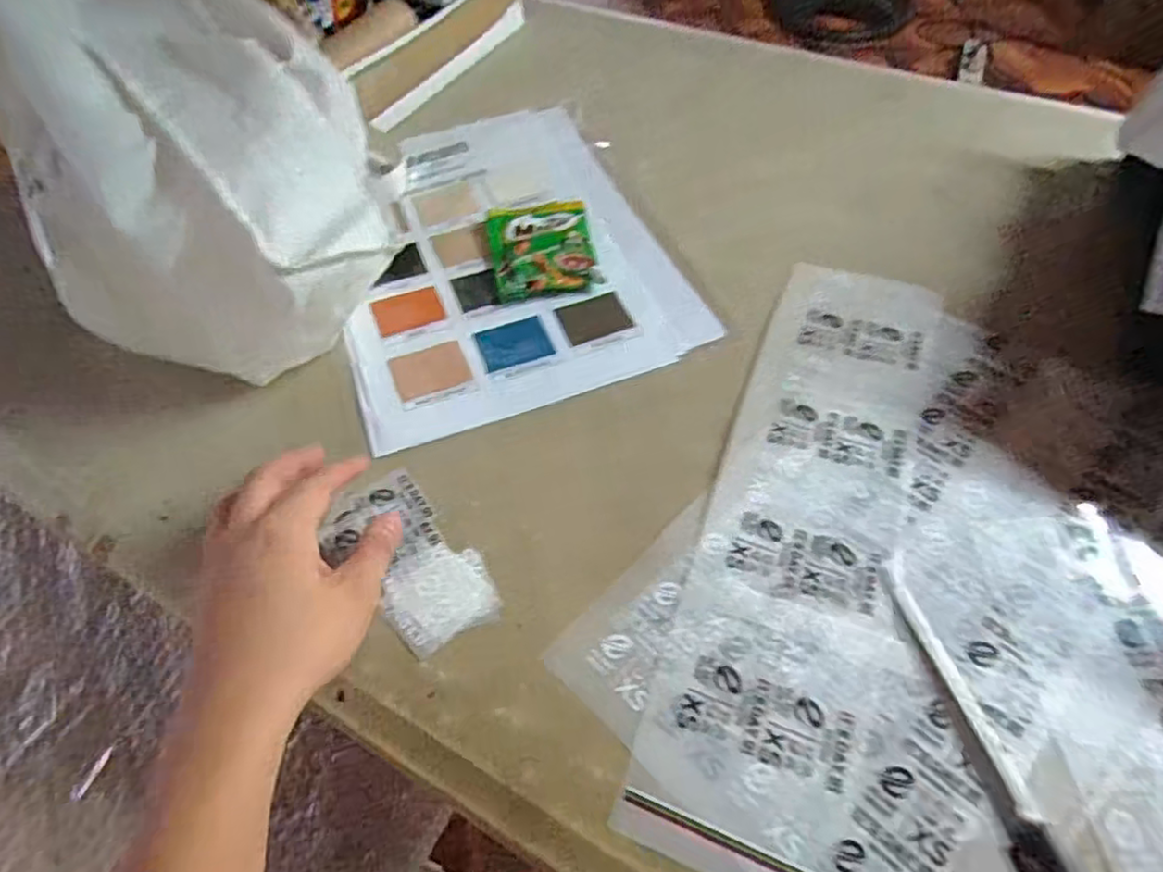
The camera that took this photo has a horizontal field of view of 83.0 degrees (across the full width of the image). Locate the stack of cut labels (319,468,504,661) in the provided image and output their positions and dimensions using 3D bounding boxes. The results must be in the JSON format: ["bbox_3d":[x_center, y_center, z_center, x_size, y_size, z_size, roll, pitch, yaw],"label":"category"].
[{"bbox_3d":[-0.100,0.069,0.376,0.060,0.006,0.120,-35,59,-21],"label":"stack of cut labels"}]

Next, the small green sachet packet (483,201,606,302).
[{"bbox_3d":[-0.031,-0.149,0.514,0.080,0.014,0.105,-11,55,-4],"label":"small green sachet packet"}]

